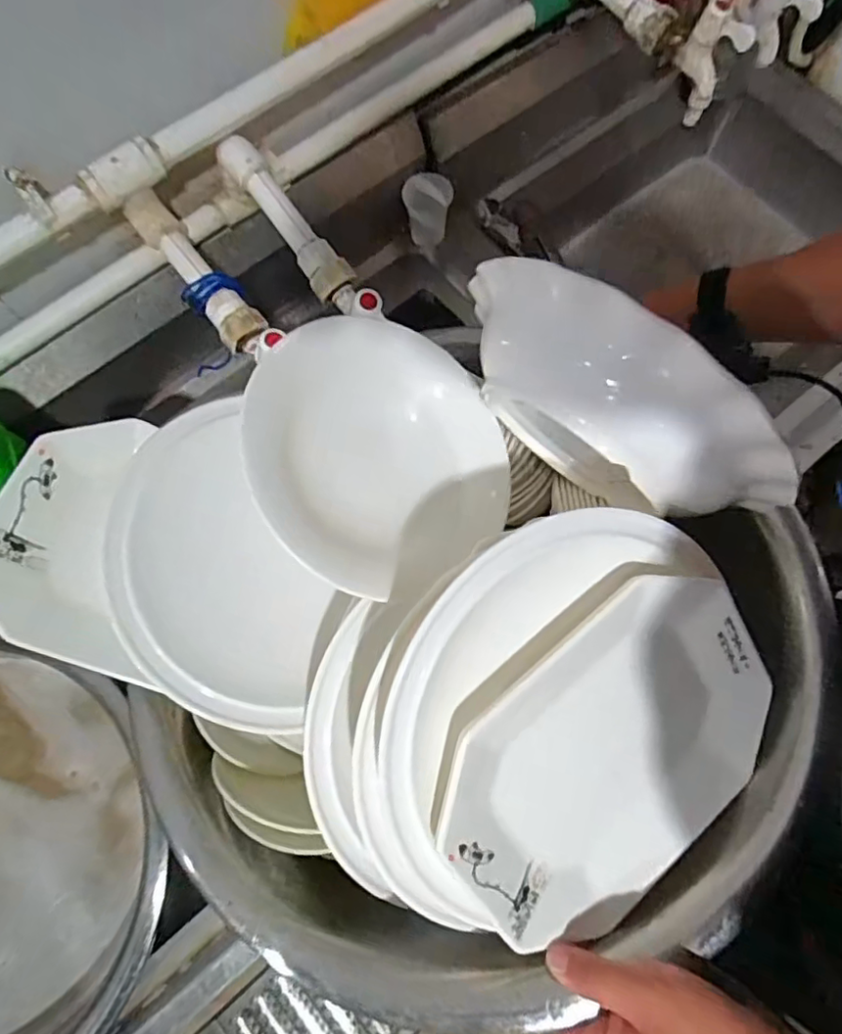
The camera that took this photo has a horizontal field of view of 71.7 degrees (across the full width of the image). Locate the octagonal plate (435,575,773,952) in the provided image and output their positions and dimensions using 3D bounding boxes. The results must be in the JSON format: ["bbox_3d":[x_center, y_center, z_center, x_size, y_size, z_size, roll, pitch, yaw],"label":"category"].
[{"bbox_3d":[0.135,0.166,0.405,0.254,0.030,0.176,-37,103,-14],"label":"octagonal plate"}]

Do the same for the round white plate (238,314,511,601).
[{"bbox_3d":[-0.033,-0.057,0.479,0.223,0.024,0.216,7,74,-23],"label":"round white plate"}]

